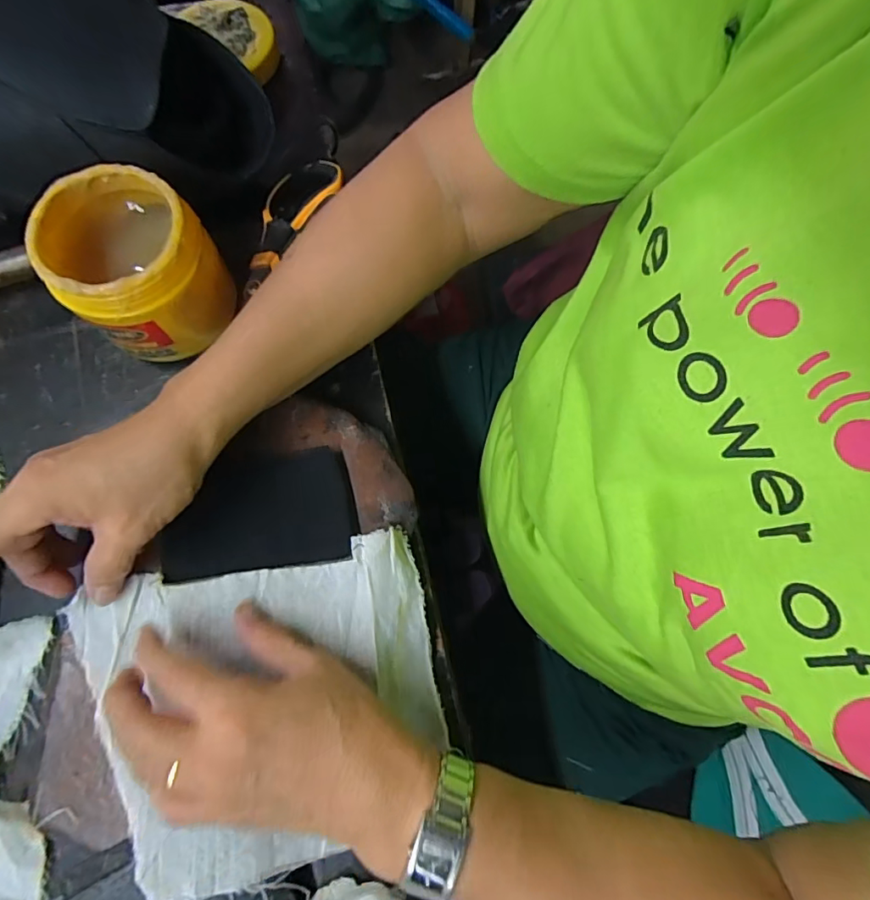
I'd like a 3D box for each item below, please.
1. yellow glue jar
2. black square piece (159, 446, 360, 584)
[{"bbox_3d":[-0.186,-0.111,0.323,0.093,0.090,0.086,0,74,-1],"label":"yellow glue jar"},{"bbox_3d":[-0.108,0.037,0.303,0.114,0.009,0.069,-7,74,-3],"label":"black square piece"}]

